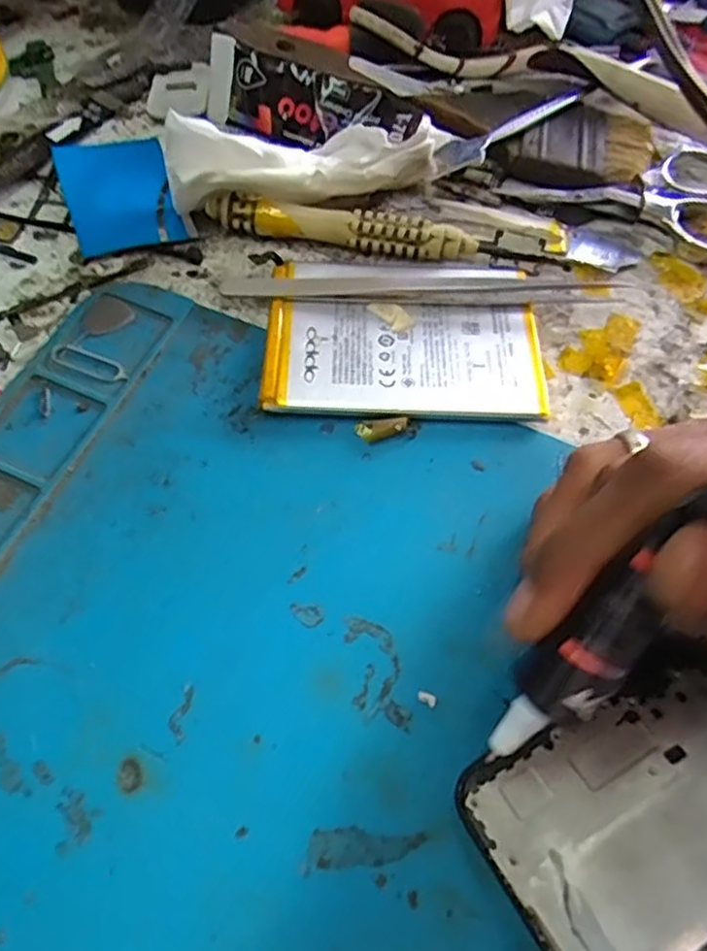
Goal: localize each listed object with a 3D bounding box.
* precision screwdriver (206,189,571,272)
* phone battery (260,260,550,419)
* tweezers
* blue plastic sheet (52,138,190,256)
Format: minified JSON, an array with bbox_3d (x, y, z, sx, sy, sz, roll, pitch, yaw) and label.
[{"bbox_3d":[0.011,-0.086,0.239,0.123,0.009,0.014,7,61,1],"label":"precision screwdriver"},{"bbox_3d":[0.016,-0.046,0.221,0.084,0.005,0.063,2,61,-2],"label":"phone battery"},{"bbox_3d":[0.025,-0.065,0.229,0.135,0.006,0.020,-1,61,-3],"label":"tweezers"},{"bbox_3d":[-0.086,-0.105,0.251,0.036,0.004,0.060,-16,63,-11],"label":"blue plastic sheet"}]

